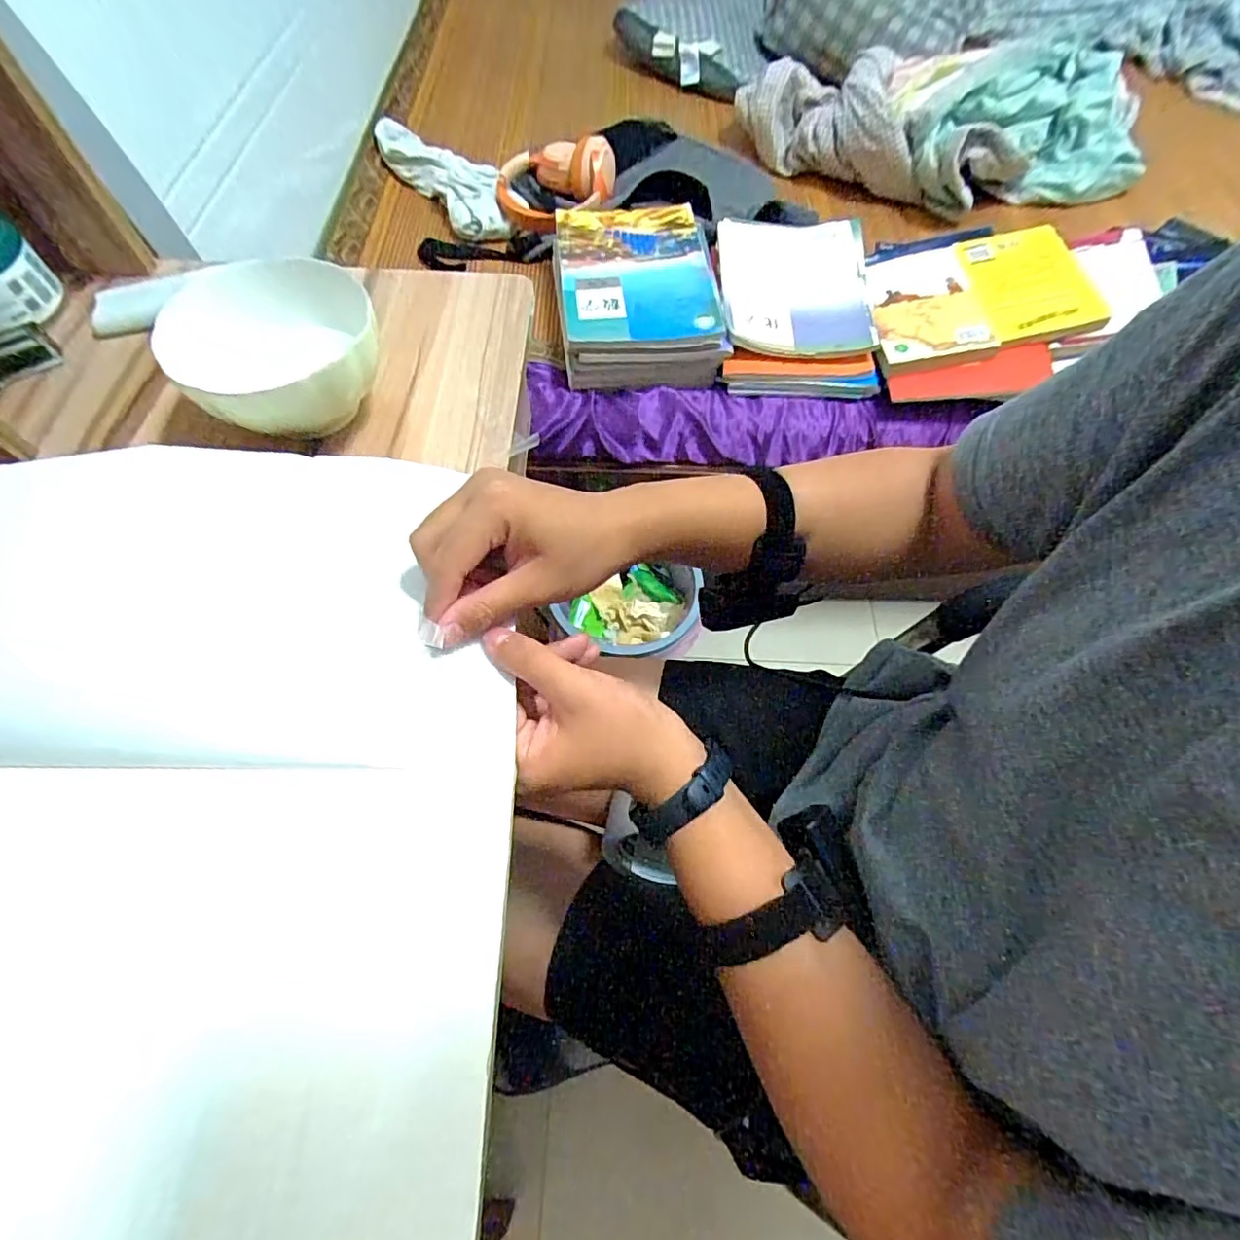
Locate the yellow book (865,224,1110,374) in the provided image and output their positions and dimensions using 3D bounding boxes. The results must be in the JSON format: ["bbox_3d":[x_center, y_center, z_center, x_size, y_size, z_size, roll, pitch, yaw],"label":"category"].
[{"bbox_3d":[0.512,-0.474,0.825,0.288,0.026,0.226,-6,65,7],"label":"yellow book"}]

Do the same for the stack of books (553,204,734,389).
[{"bbox_3d":[0.026,-0.490,0.846,0.231,0.080,0.300,-4,67,-5],"label":"stack of books"}]

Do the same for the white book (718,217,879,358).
[{"bbox_3d":[0.267,-0.526,0.873,0.212,0.027,0.315,0,65,4],"label":"white book"}]

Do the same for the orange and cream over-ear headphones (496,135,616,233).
[{"bbox_3d":[-0.111,-0.711,0.933,0.190,0.080,0.151,7,63,2],"label":"orange and cream over-ear headphones"}]

